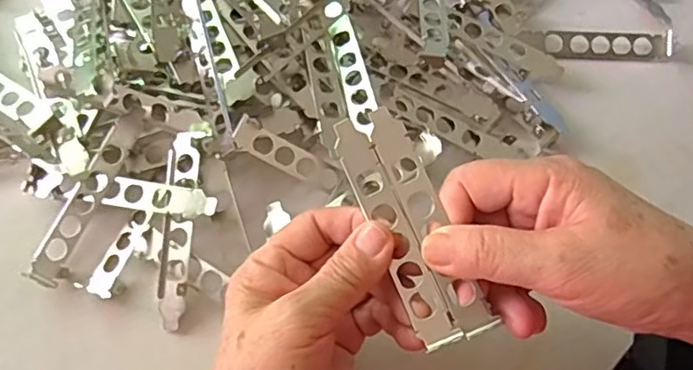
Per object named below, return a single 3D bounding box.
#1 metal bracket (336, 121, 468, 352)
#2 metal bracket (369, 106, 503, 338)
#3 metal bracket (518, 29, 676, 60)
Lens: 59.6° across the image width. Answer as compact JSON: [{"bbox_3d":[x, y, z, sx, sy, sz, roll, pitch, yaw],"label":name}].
[{"bbox_3d":[0.023,0.022,0.300,0.019,0.004,0.120,-27,78,9],"label":"metal bracket"},{"bbox_3d":[0.040,0.017,0.301,0.018,0.012,0.120,-22,80,-11],"label":"metal bracket"},{"bbox_3d":[0.185,-0.104,0.441,0.109,0.010,0.022,3,68,-1],"label":"metal bracket"}]

